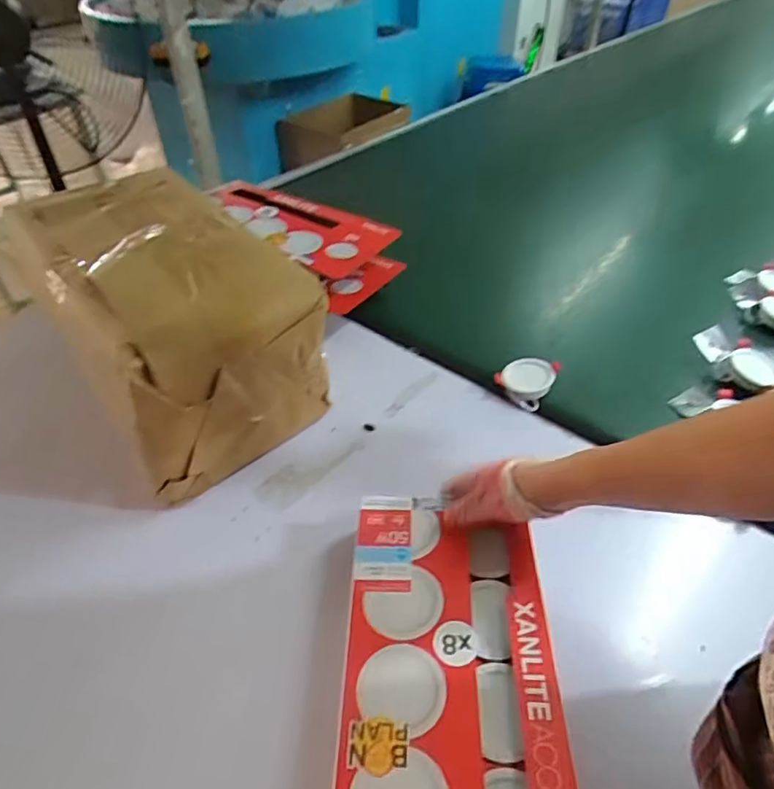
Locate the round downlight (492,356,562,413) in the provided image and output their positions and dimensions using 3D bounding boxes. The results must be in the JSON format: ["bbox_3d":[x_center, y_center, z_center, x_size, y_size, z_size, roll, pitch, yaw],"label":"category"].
[{"bbox_3d":[0.202,-0.021,0.795,0.072,0.042,0.070,29,51,29],"label":"round downlight"}]

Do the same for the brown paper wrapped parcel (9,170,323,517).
[{"bbox_3d":[-0.290,-0.104,0.757,0.246,0.225,0.423,-29,50,-27],"label":"brown paper wrapped parcel"}]

